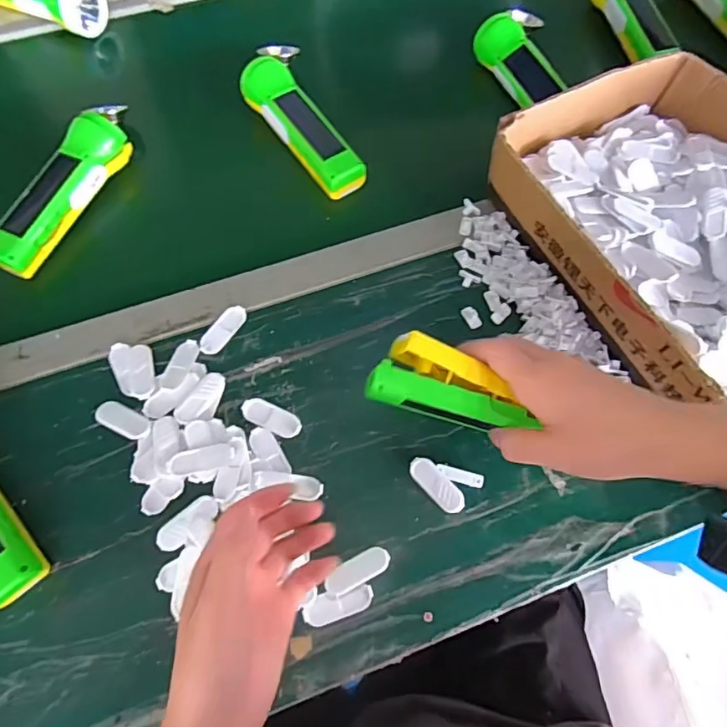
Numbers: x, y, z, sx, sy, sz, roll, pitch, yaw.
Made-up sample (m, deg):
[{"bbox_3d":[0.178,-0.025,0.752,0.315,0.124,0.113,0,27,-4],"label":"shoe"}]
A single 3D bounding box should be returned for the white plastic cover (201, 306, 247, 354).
[{"bbox_3d":[-0.122,-0.029,0.461,0.020,0.004,0.050,34,71,13],"label":"white plastic cover"}]

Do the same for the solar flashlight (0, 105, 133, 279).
[{"bbox_3d":[-0.278,-0.172,0.499,0.046,0.040,0.201,22,68,8],"label":"solar flashlight"}]

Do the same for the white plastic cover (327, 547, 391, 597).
[{"bbox_3d":[-0.004,0.153,0.389,0.050,0.008,0.019,-28,70,-12],"label":"white plastic cover"}]

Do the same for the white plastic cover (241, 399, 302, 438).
[{"bbox_3d":[-0.075,0.044,0.432,0.051,0.004,0.020,23,69,9],"label":"white plastic cover"}]

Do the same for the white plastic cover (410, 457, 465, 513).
[{"bbox_3d":[0.057,0.095,0.413,0.019,0.006,0.050,-46,73,7],"label":"white plastic cover"}]

